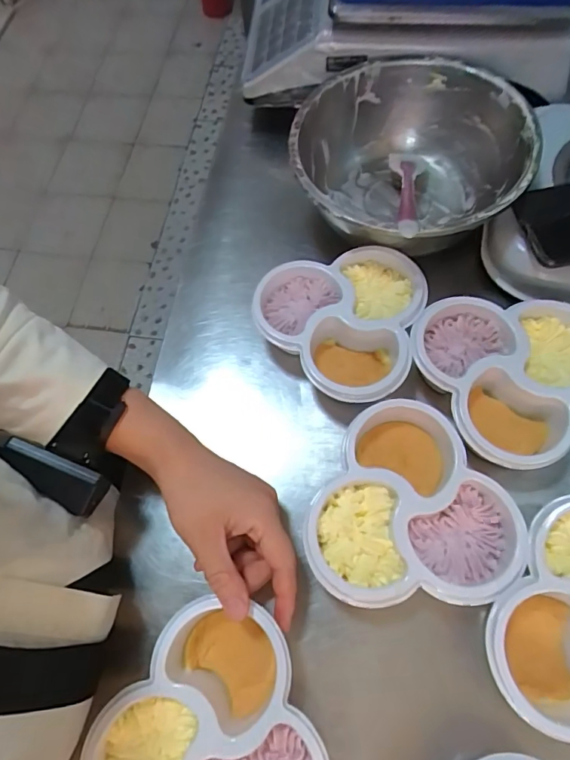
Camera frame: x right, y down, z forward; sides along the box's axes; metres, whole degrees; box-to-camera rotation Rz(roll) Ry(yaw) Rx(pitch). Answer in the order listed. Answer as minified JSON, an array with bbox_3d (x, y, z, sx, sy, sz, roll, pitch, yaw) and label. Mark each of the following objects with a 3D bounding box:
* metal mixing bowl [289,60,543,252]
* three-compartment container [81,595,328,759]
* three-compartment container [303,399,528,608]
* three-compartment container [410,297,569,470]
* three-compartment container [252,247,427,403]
[{"bbox_3d":[0.111,-0.197,0.433,0.202,0.100,0.204,-1,67,3],"label":"metal mixing bowl"},{"bbox_3d":[-0.053,0.218,0.283,0.133,0.039,0.131,-1,71,2],"label":"three-compartment container"},{"bbox_3d":[0.089,0.087,0.331,0.145,0.041,0.136,-3,67,3],"label":"three-compartment container"},{"bbox_3d":[0.171,-0.019,0.360,0.130,0.045,0.143,-1,67,3],"label":"three-compartment container"},{"bbox_3d":[0.043,-0.055,0.397,0.133,0.061,0.131,-1,67,3],"label":"three-compartment container"}]

